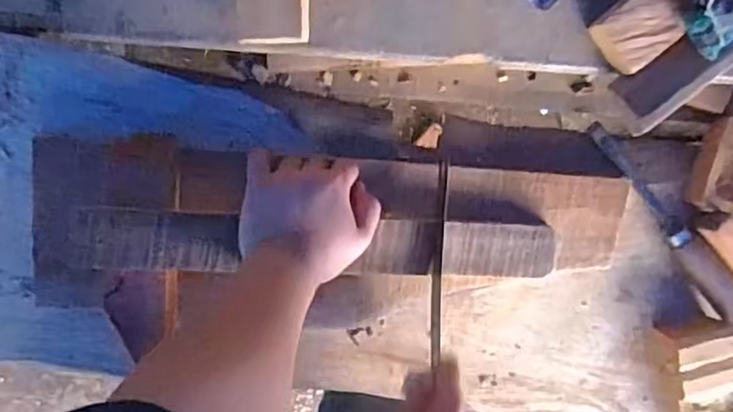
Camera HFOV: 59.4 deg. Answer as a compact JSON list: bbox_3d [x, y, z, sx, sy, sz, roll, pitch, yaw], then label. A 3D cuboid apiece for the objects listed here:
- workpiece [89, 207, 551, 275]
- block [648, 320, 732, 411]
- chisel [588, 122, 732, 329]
[{"bbox_3d":[-0.033,0.034,0.542,0.399,0.035,0.054,2,97,-9],"label":"workpiece"},{"bbox_3d":[0.323,0.183,0.608,0.080,0.050,0.156,-11,100,-2],"label":"block"},{"bbox_3d":[0.287,0.028,0.588,0.027,0.035,0.251,-39,100,3],"label":"chisel"}]

